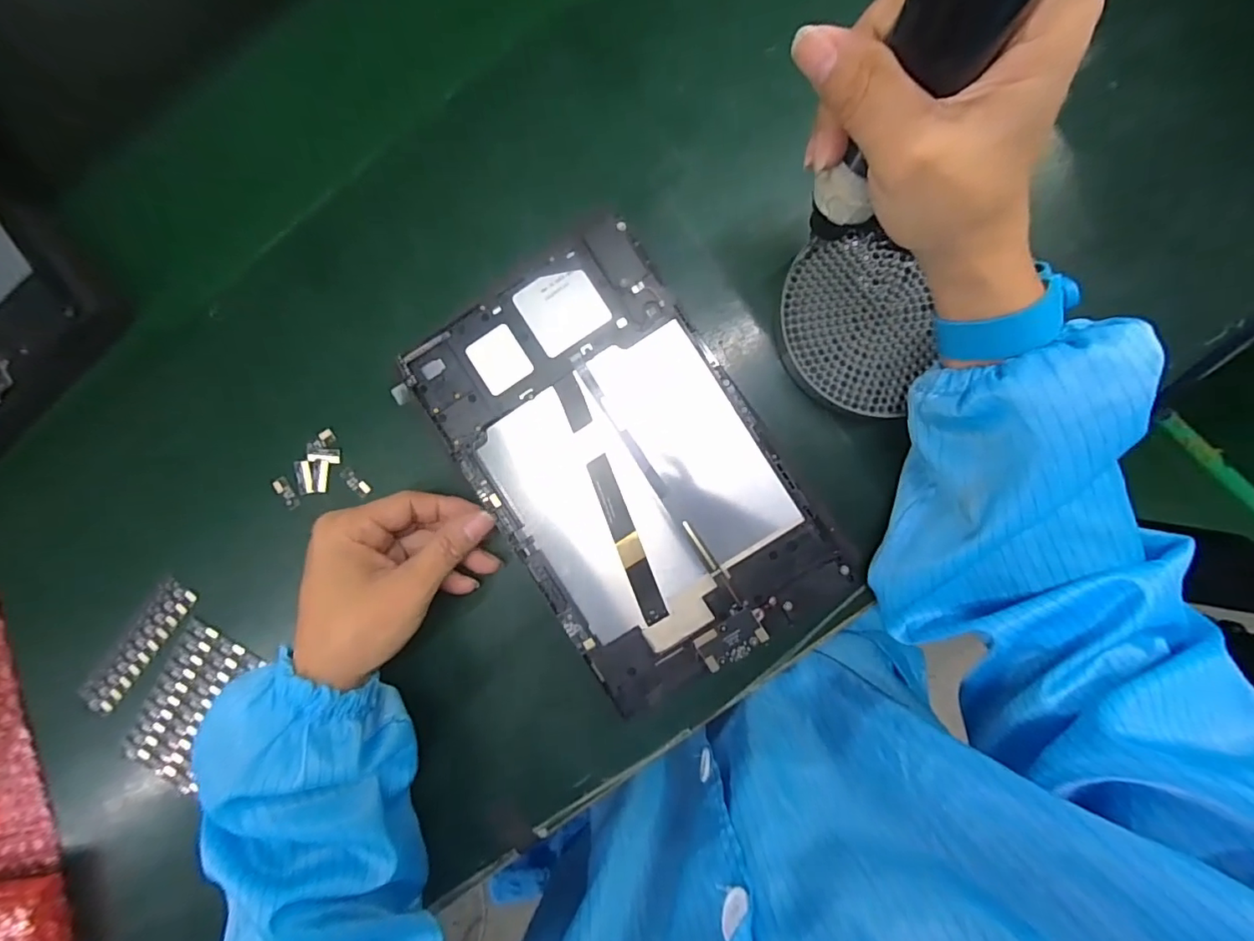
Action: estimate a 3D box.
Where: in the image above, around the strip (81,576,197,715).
[{"bbox_3d":[-0.311,0.113,0.334,0.022,0.004,0.098,40,92,3],"label":"strip"}]

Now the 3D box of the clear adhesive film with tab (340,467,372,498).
[{"bbox_3d":[-0.167,0.007,0.323,0.008,0.004,0.022,-45,89,4],"label":"clear adhesive film with tab"}]

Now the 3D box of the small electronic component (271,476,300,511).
[{"bbox_3d":[-0.210,0.014,0.326,0.010,0.004,0.021,-28,90,4],"label":"small electronic component"}]

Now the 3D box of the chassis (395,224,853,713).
[{"bbox_3d":[-0.001,0.000,0.292,0.146,0.009,0.237,-32,89,4],"label":"chassis"}]

